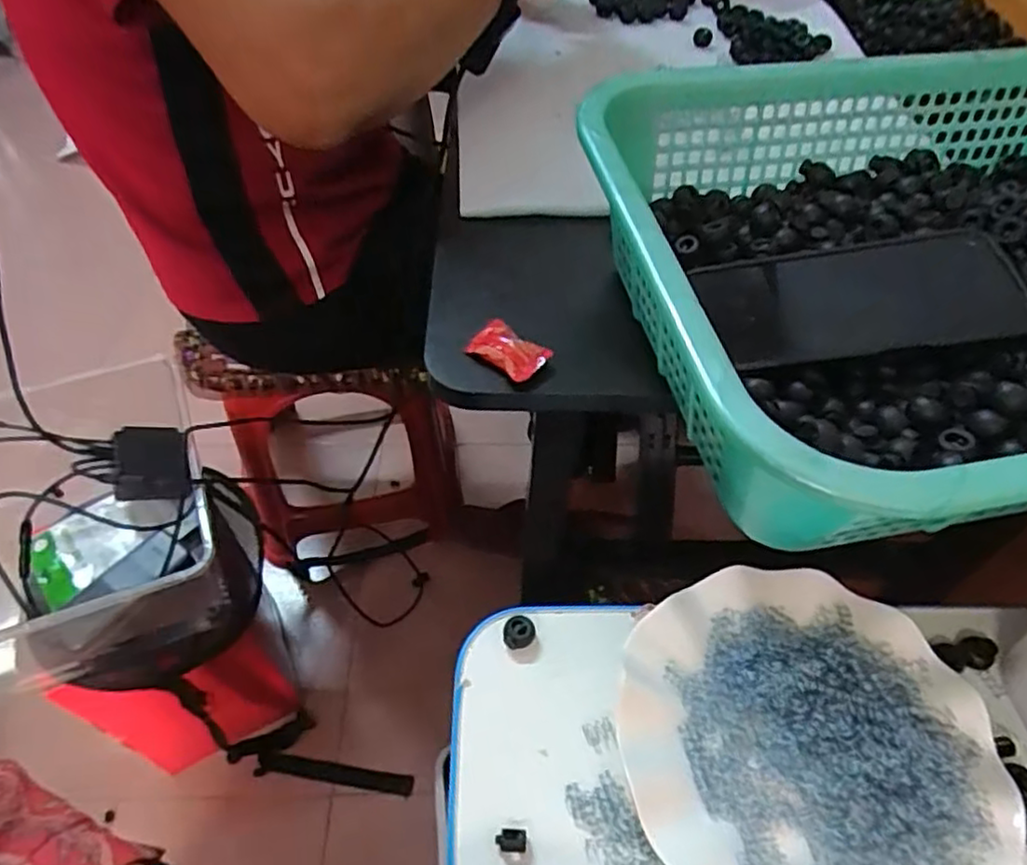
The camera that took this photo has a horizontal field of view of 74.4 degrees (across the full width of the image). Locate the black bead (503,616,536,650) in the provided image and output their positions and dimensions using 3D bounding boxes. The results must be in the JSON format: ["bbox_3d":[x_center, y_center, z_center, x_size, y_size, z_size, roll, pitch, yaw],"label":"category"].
[{"bbox_3d":[0.003,0.114,0.386,0.018,0.011,0.017,1,51,-1],"label":"black bead"}]

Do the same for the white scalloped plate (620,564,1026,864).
[{"bbox_3d":[0.146,0.155,0.337,0.178,0.017,0.178,-30,58,-22],"label":"white scalloped plate"}]

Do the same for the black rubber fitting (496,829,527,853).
[{"bbox_3d":[-0.001,0.195,0.323,0.015,0.005,0.010,1,51,0],"label":"black rubber fitting"}]

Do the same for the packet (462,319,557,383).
[{"bbox_3d":[-0.003,-0.046,0.384,0.046,0.009,0.030,34,58,23],"label":"packet"}]

